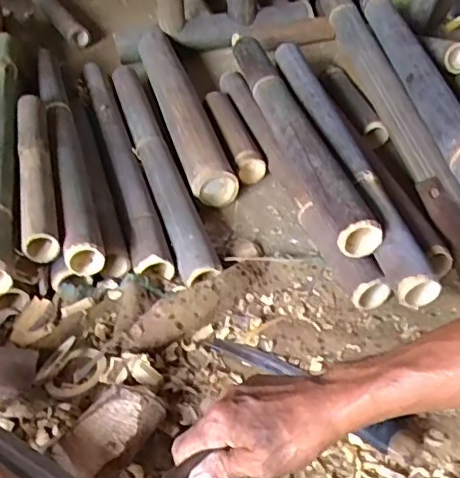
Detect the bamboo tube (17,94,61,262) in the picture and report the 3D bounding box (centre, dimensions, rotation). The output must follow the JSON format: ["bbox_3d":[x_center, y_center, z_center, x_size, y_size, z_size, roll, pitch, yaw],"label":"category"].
[{"bbox_3d":[-0.306,-0.112,0.909,0.054,0.063,0.368,-12,44,-9],"label":"bamboo tube"}]

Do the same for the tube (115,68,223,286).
[{"bbox_3d":[-0.137,-0.152,1.058,0.067,0.062,0.650,-15,44,-12],"label":"tube"}]

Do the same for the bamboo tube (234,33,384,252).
[{"bbox_3d":[0.104,-0.206,1.009,0.074,0.066,0.653,-11,44,-9],"label":"bamboo tube"}]

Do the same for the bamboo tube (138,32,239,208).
[{"bbox_3d":[-0.106,-0.278,1.173,0.082,0.075,0.584,-13,44,-11],"label":"bamboo tube"}]

